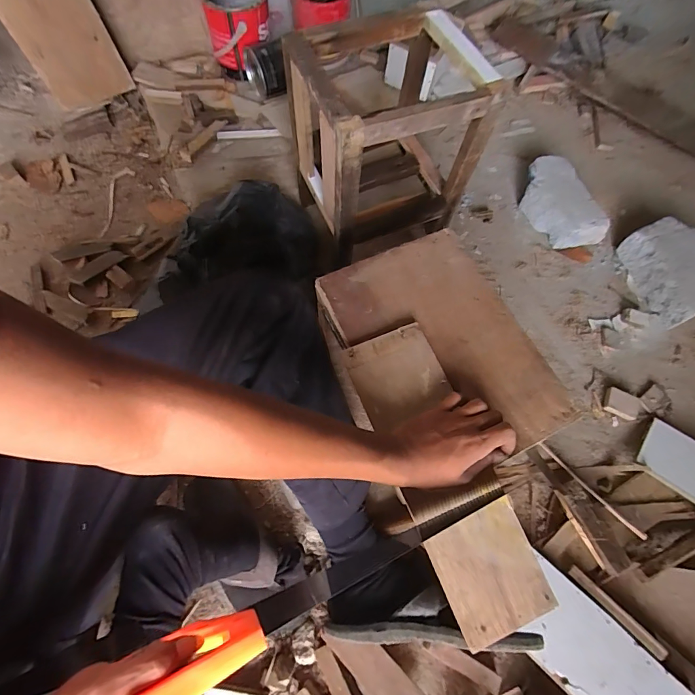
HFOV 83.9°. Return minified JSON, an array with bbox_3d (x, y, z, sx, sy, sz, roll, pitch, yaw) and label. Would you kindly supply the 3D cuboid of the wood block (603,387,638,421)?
[{"bbox_3d":[0.507,0.105,0.715,0.057,0.011,0.048,25,70,9],"label":"wood block"}]

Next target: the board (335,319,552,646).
[{"bbox_3d":[0.106,0.135,0.444,0.106,0.013,0.338,-20,71,-9],"label":"board"}]

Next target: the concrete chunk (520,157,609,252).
[{"bbox_3d":[0.459,-0.311,0.843,0.104,0.090,0.221,-34,72,-14],"label":"concrete chunk"}]

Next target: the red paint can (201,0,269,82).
[{"bbox_3d":[-0.268,-0.789,0.954,0.155,0.144,0.155,-9,69,-7],"label":"red paint can"}]

